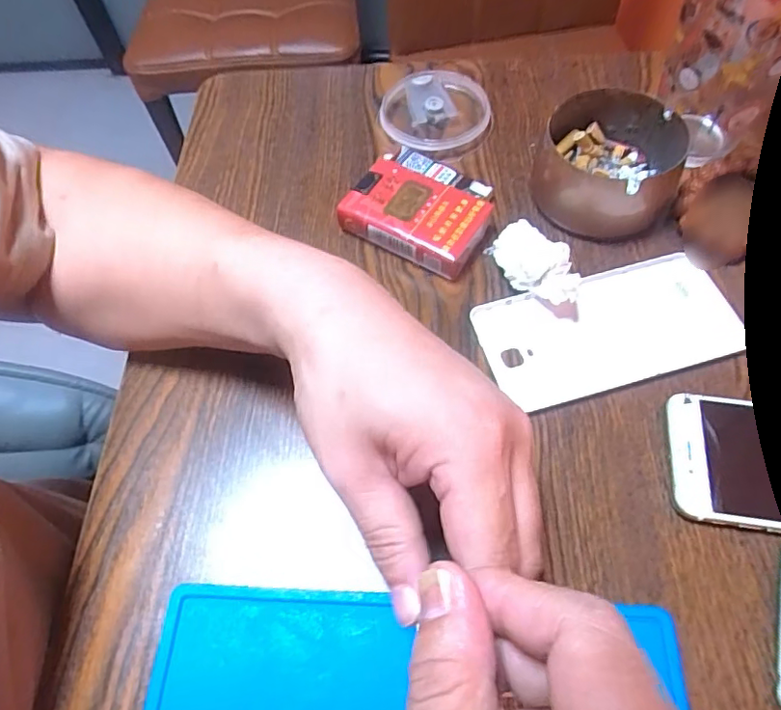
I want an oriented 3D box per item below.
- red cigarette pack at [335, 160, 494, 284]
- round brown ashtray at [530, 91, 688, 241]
[{"bbox_3d":[0.016,-0.088,0.358,0.084,0.026,0.052,25,65,17],"label":"red cigarette pack"},{"bbox_3d":[0.139,-0.122,0.355,0.083,0.045,0.084,-2,61,3],"label":"round brown ashtray"}]

